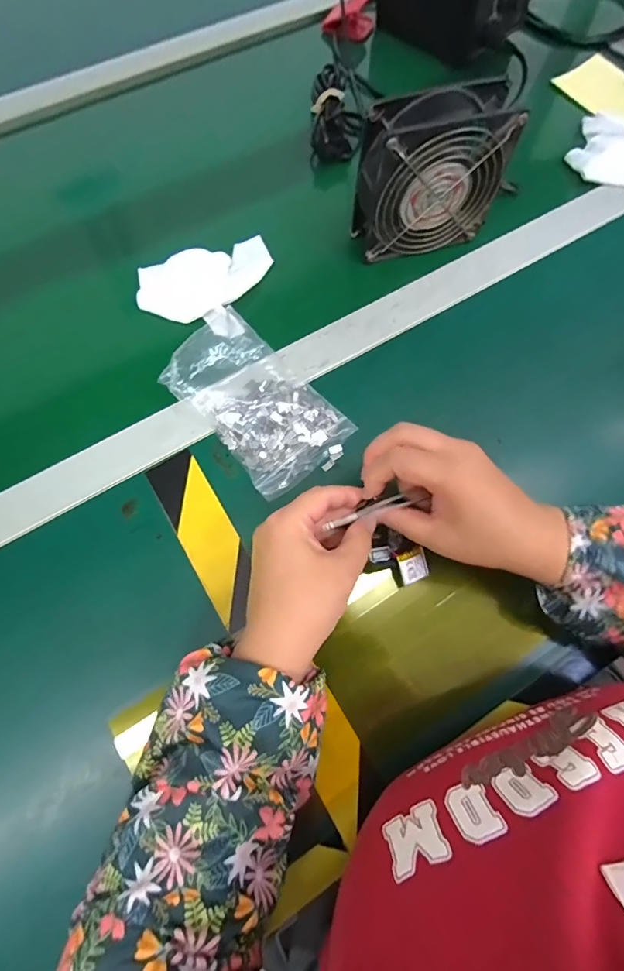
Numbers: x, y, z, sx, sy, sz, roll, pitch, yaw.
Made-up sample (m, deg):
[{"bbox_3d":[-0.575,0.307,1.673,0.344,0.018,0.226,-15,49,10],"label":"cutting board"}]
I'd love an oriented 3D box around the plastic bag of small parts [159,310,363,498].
[{"bbox_3d":[-0.045,-0.070,0.350,0.095,0.043,0.145,-42,76,-13],"label":"plastic bag of small parts"}]

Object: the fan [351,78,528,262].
[{"bbox_3d":[0.101,-0.265,0.381,0.125,0.111,0.046,-16,72,-5],"label":"fan"}]

